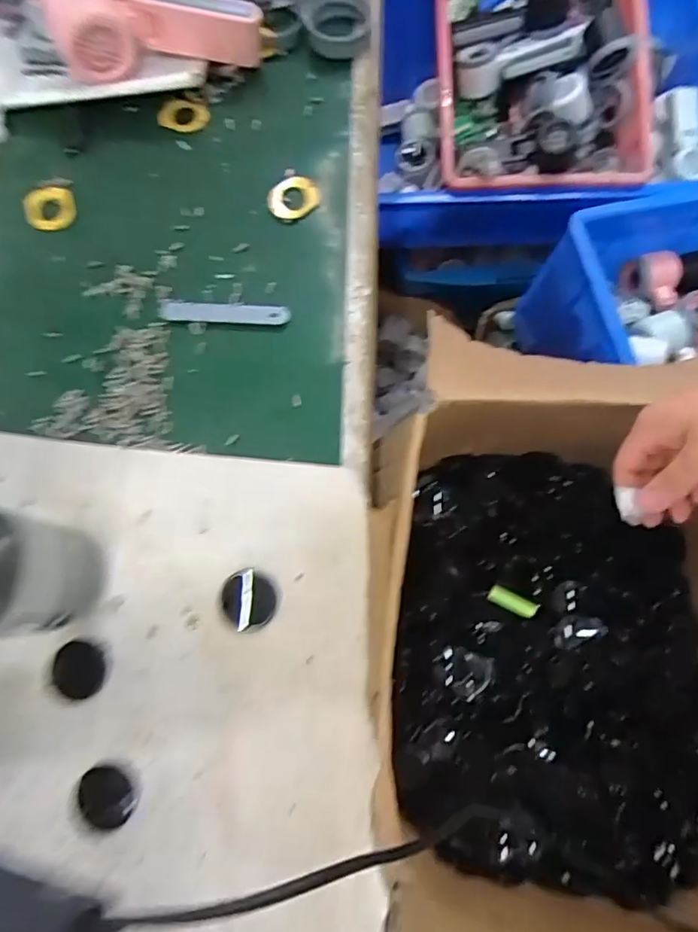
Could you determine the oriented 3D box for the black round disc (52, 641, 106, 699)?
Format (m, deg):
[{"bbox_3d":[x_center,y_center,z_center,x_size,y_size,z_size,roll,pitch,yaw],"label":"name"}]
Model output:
[{"bbox_3d":[-0.174,0.131,0.349,0.033,0.004,0.034,0,75,1],"label":"black round disc"}]

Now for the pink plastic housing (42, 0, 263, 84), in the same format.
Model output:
[{"bbox_3d":[-0.156,-0.357,0.441,0.159,0.068,0.053,-22,76,-6],"label":"pink plastic housing"}]

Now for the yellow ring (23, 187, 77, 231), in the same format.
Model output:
[{"bbox_3d":[-0.243,-0.208,0.440,0.040,0.007,0.035,-12,75,-2],"label":"yellow ring"}]

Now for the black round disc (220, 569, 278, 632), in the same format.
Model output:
[{"bbox_3d":[-0.065,0.087,0.355,0.035,0.009,0.035,0,75,1],"label":"black round disc"}]

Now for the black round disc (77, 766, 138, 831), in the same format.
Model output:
[{"bbox_3d":[-0.148,0.201,0.329,0.030,0.004,0.036,-38,77,-8],"label":"black round disc"}]

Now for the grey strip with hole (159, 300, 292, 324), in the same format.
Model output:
[{"bbox_3d":[-0.095,-0.117,0.414,0.099,0.006,0.016,3,75,2],"label":"grey strip with hole"}]

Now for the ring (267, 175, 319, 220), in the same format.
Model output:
[{"bbox_3d":[-0.045,-0.218,0.440,0.040,0.007,0.038,0,75,1],"label":"ring"}]

